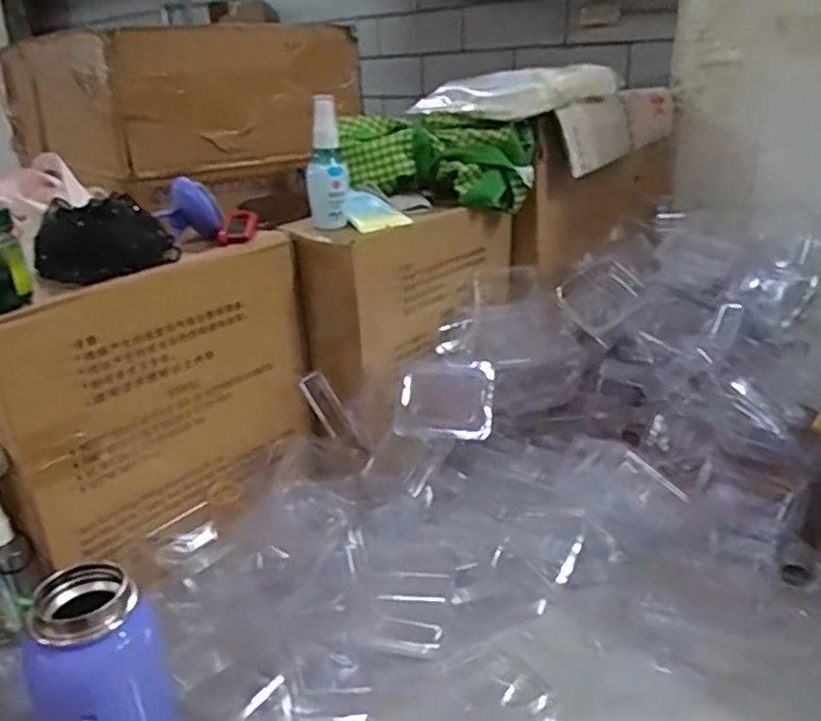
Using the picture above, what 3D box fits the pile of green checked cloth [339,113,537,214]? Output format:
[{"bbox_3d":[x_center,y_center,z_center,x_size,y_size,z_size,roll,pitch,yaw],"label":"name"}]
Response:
[{"bbox_3d":[0.026,-0.215,0.771,0.209,0.087,0.068,2,22,11],"label":"pile of green checked cloth"}]

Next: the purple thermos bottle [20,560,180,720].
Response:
[{"bbox_3d":[-0.182,0.198,0.424,0.072,0.139,0.059,-17,28,-31],"label":"purple thermos bottle"}]

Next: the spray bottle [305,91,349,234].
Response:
[{"bbox_3d":[-0.081,-0.186,0.675,0.040,0.114,0.039,-5,22,-6],"label":"spray bottle"}]

